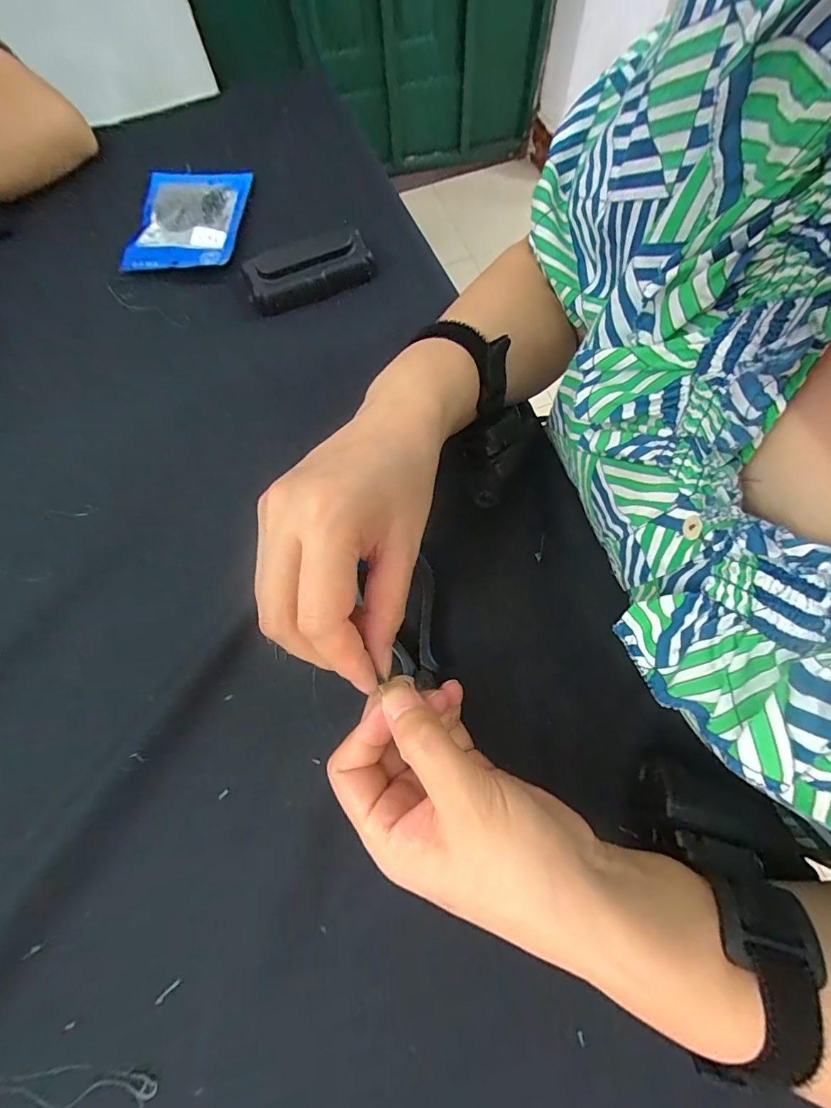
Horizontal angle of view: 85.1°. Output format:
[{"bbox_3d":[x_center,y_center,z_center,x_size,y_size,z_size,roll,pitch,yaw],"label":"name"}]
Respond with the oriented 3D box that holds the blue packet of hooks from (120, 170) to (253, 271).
[{"bbox_3d":[-0.213,-0.317,0.429,0.104,0.013,0.130,0,70,3],"label":"blue packet of hooks"}]

